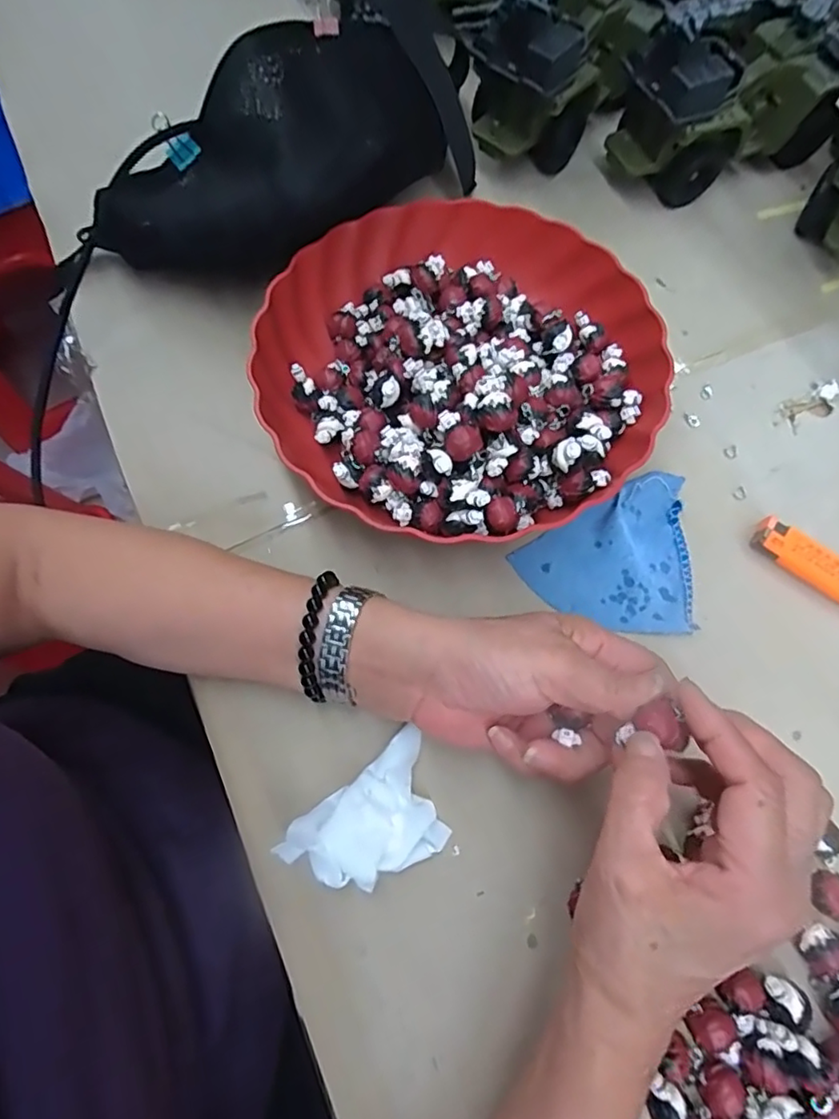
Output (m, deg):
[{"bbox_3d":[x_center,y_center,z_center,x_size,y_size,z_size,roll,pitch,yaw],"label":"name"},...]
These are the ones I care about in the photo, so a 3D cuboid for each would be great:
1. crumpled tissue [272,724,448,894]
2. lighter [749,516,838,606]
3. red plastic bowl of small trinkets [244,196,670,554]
[{"bbox_3d":[-0.022,0.135,0.297,0.086,0.023,0.055,-37,75,-13],"label":"crumpled tissue"},{"bbox_3d":[0.241,0.006,0.356,0.082,0.012,0.025,34,73,10],"label":"lighter"},{"bbox_3d":[0.028,-0.124,0.364,0.234,0.071,0.233,0,70,-1],"label":"red plastic bowl of small trinkets"}]

